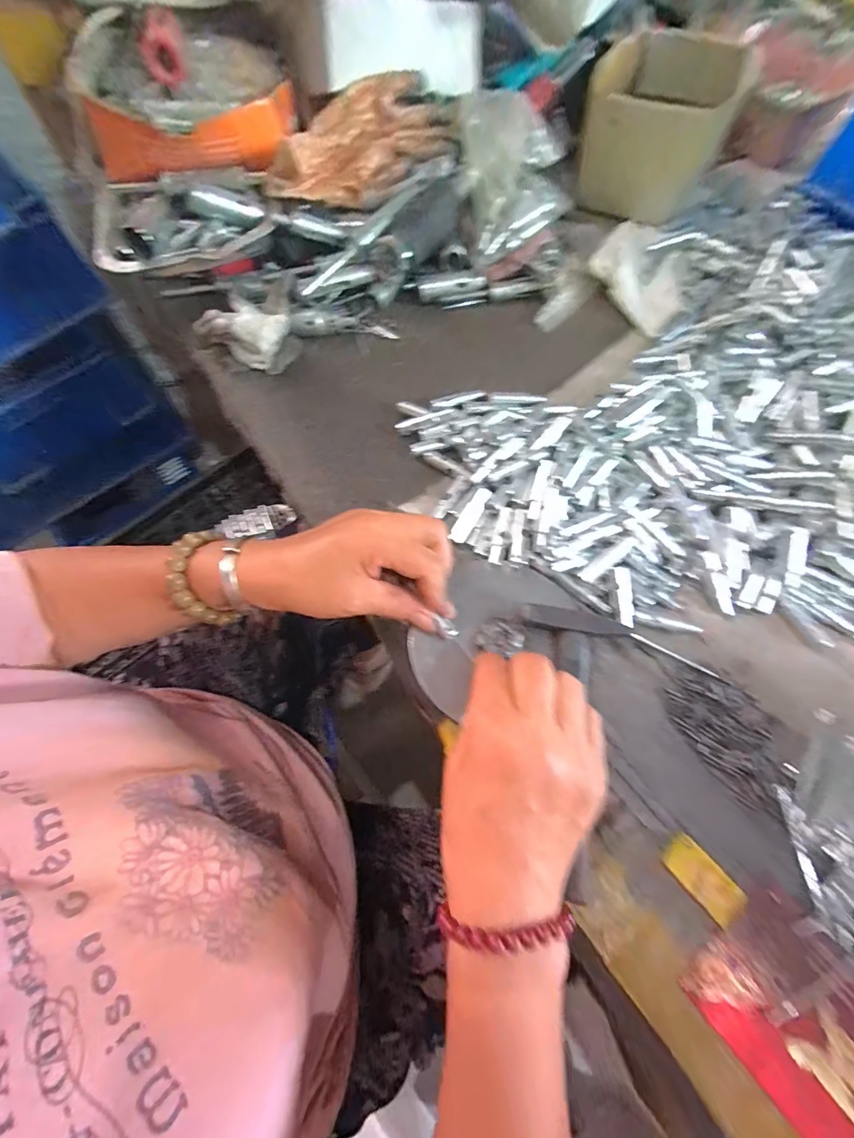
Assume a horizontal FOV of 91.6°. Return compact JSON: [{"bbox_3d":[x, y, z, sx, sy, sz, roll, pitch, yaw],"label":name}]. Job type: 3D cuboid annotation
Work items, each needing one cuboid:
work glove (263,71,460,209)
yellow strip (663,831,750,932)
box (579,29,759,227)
[{"bbox_3d":[-0.059,-0.413,0.404,0.210,0.055,0.072,-26,70,-8],"label":"work glove"},{"bbox_3d":[0.171,0.191,0.255,0.025,0.004,0.047,-40,72,-14],"label":"yellow strip"},{"bbox_3d":[0.262,-0.508,0.473,0.148,0.087,0.166,25,72,11],"label":"box"}]

